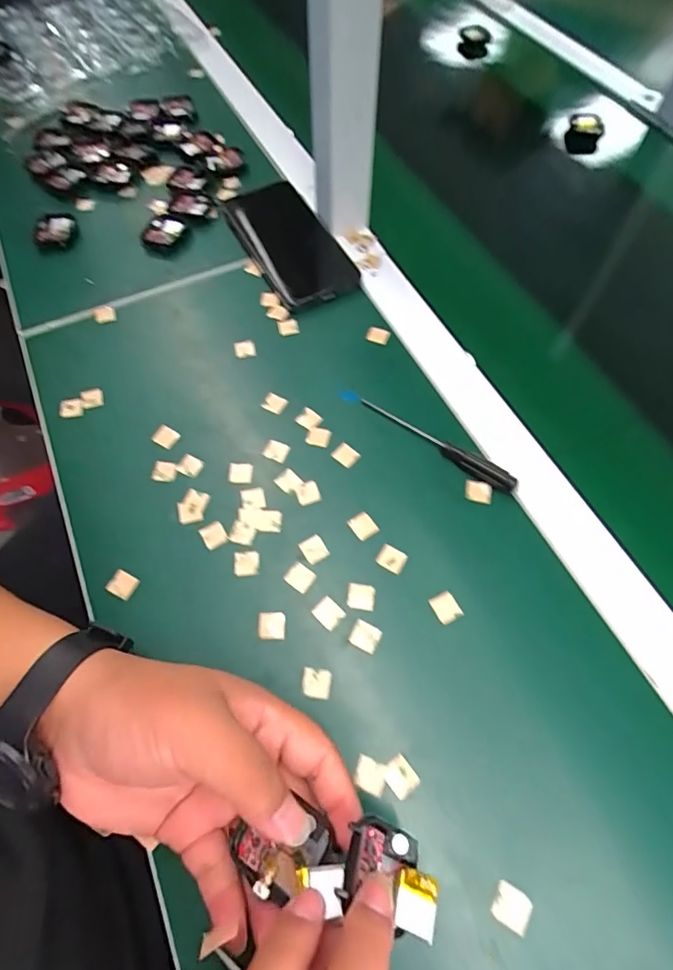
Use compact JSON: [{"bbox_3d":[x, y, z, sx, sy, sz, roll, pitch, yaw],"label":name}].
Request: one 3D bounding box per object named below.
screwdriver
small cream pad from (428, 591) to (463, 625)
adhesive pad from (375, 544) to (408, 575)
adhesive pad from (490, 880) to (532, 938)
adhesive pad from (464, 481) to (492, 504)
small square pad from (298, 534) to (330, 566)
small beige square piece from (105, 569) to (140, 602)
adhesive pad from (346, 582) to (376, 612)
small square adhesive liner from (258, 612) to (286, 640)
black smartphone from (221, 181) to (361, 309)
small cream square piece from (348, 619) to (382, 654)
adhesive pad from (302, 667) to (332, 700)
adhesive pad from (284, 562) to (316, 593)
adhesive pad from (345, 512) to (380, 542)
[{"bbox_3d":[0.067,-0.040,0.362,0.154,0.016,0.011,36,69,16],"label":"screwdriver"},{"bbox_3d":[0.071,0.080,0.309,0.016,0.004,0.019,-25,66,-12],"label":"small cream pad"},{"bbox_3d":[0.038,0.050,0.324,0.019,0.004,0.015,29,67,13],"label":"adhesive pad"},{"bbox_3d":[0.089,0.215,0.241,0.018,0.004,0.016,28,67,13],"label":"adhesive pad"},{"bbox_3d":[0.104,0.004,0.346,0.019,0.004,0.015,13,64,6],"label":"adhesive pad"},{"bbox_3d":[-0.016,0.044,0.328,0.016,0.004,0.018,-29,67,-14],"label":"small square pad"},{"bbox_3d":[-0.144,0.067,0.320,0.018,0.004,0.016,26,66,12],"label":"small beige square piece"},{"bbox_3d":[0.016,0.073,0.313,0.018,0.004,0.017,8,64,4],"label":"adhesive pad"},{"bbox_3d":[-0.042,0.090,0.306,0.017,0.004,0.017,-2,64,-1],"label":"small square adhesive liner"},{"bbox_3d":[-0.045,-0.239,0.461,0.077,0.016,0.167,-26,66,-12],"label":"black smartphone"},{"bbox_3d":[0.018,0.096,0.301,0.018,0.004,0.015,27,67,13],"label":"small cream square piece"},{"bbox_3d":[-0.012,0.121,0.290,0.017,0.004,0.016,6,64,3],"label":"adhesive pad"},{"bbox_3d":[-0.025,0.062,0.320,0.019,0.004,0.015,33,68,15],"label":"adhesive pad"},{"bbox_3d":[0.019,0.029,0.335,0.017,0.004,0.019,-33,68,-15],"label":"adhesive pad"}]

